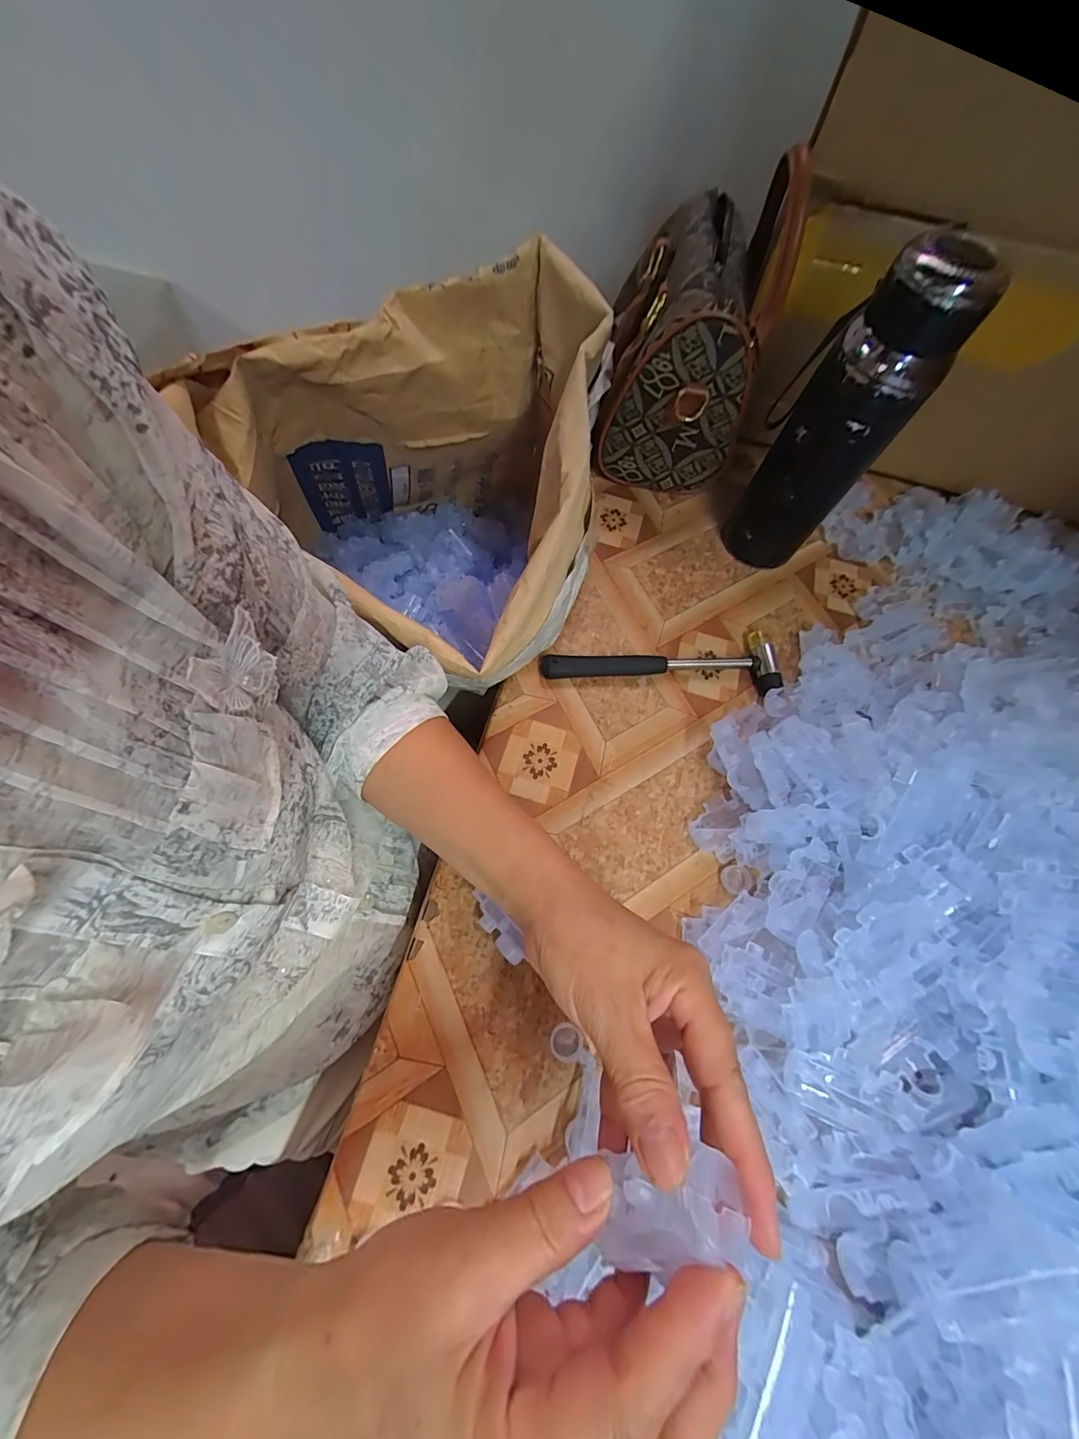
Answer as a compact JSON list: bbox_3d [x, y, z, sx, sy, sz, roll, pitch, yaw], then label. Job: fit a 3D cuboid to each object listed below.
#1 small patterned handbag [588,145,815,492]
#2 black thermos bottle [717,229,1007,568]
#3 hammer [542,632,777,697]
[{"bbox_3d":[0.141,-0.372,0.457,0.132,0.175,0.238,11,67,-1],"label":"small patterned handbag"},{"bbox_3d":[0.222,-0.222,0.370,0.083,0.227,0.061,32,68,8],"label":"black thermos bottle"},{"bbox_3d":[0.107,-0.051,0.402,0.207,0.023,0.059,1,67,-4],"label":"hammer"}]

